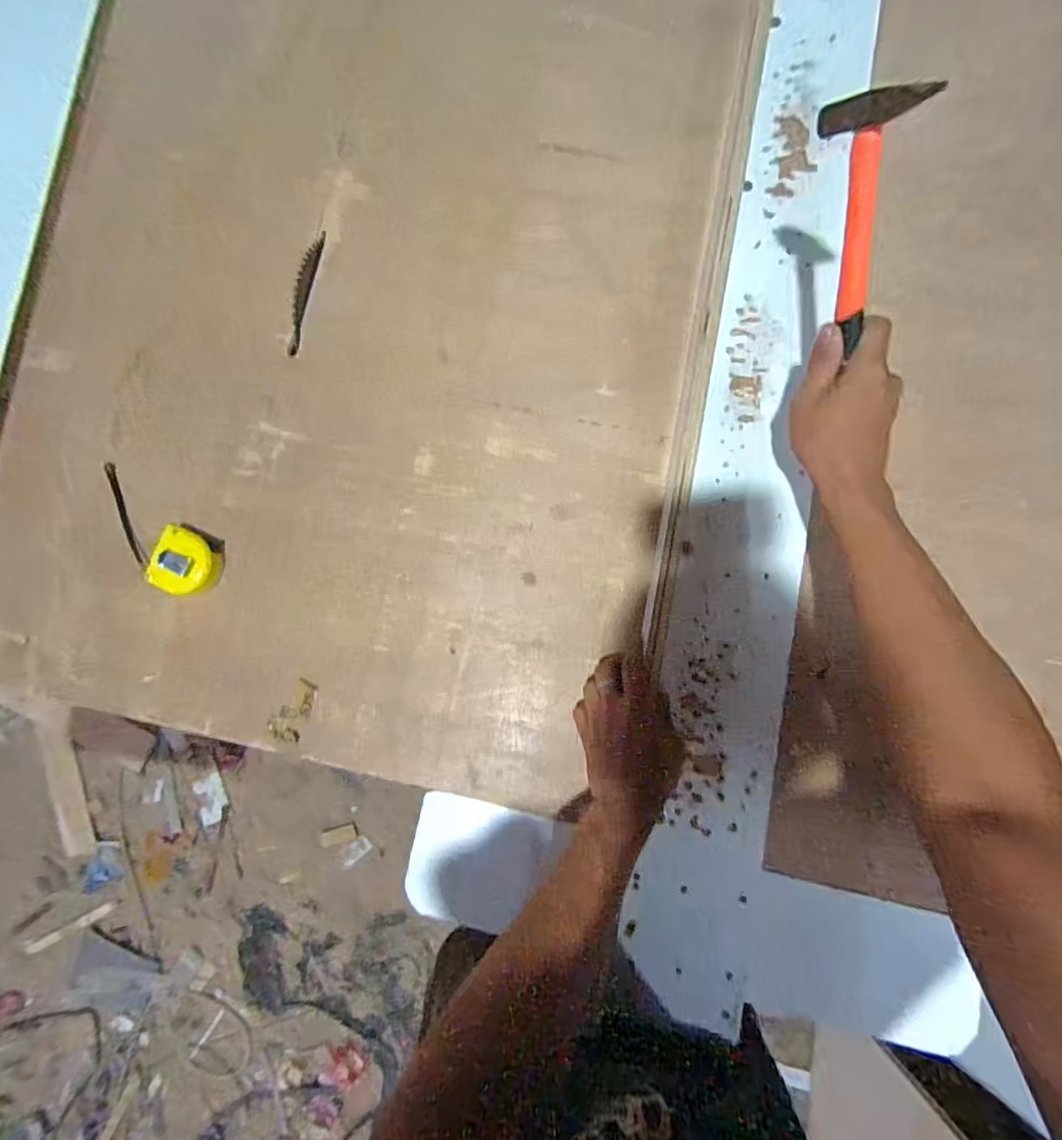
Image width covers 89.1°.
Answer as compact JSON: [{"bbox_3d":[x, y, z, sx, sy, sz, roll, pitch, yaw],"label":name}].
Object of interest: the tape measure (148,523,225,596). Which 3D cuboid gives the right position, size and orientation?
[{"bbox_3d":[-0.367,-0.008,0.577,0.059,0.036,0.073,25,85,4],"label":"tape measure"}]

